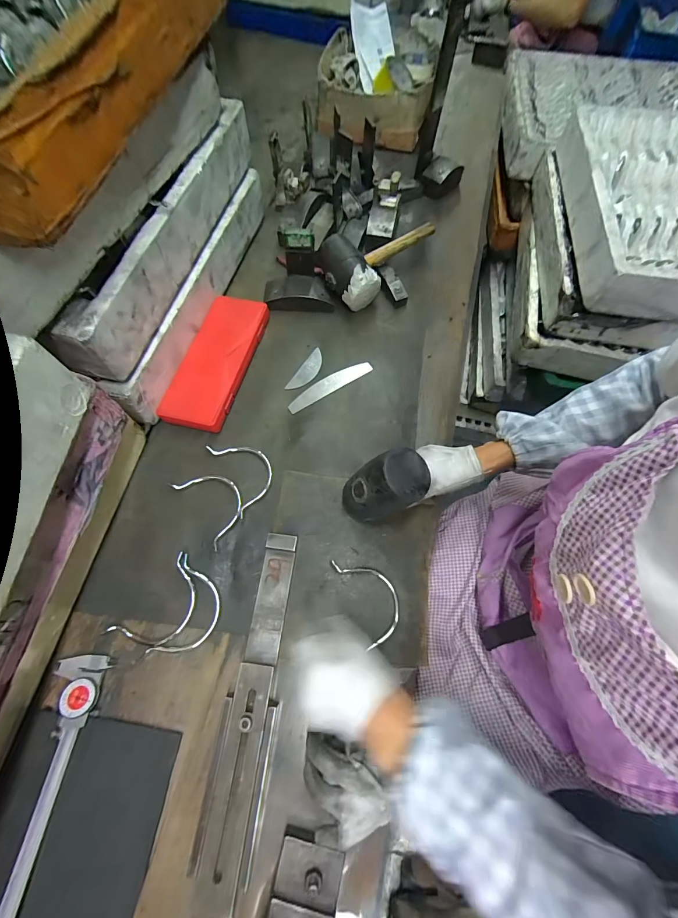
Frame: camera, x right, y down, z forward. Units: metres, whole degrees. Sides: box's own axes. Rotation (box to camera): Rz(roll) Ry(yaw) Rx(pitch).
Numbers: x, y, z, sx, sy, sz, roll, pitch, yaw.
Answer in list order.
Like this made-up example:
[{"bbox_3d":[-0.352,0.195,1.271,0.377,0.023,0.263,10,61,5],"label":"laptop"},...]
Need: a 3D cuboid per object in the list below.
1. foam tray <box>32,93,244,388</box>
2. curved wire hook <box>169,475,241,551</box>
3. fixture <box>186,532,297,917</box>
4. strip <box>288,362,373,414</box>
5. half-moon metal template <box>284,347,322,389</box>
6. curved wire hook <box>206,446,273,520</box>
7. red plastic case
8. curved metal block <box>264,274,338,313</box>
[{"bbox_3d":[-0.233,-0.333,0.544,0.060,0.147,0.514,16,67,5],"label":"foam tray"},{"bbox_3d":[-0.176,0.059,0.488,0.070,0.011,0.115,-38,73,-16],"label":"curved wire hook"},{"bbox_3d":[-0.099,0.281,0.384,0.058,0.024,0.385,7,67,1],"label":"fixture"},{"bbox_3d":[-0.016,-0.123,0.579,0.156,0.008,0.029,-31,75,-14],"label":"strip"},{"bbox_3d":[-0.052,-0.150,0.590,0.030,0.004,0.096,28,69,10],"label":"half-moon metal template"},{"bbox_3d":[-0.136,0.017,0.507,0.069,0.007,0.120,-28,70,-13],"label":"curved wire hook"},{"bbox_3d":[-0.198,-0.163,0.569,0.094,0.033,0.249,14,67,4],"label":"red plastic case"},{"bbox_3d":[-0.071,-0.304,0.634,0.124,0.031,0.056,1,67,-1],"label":"curved metal block"}]

